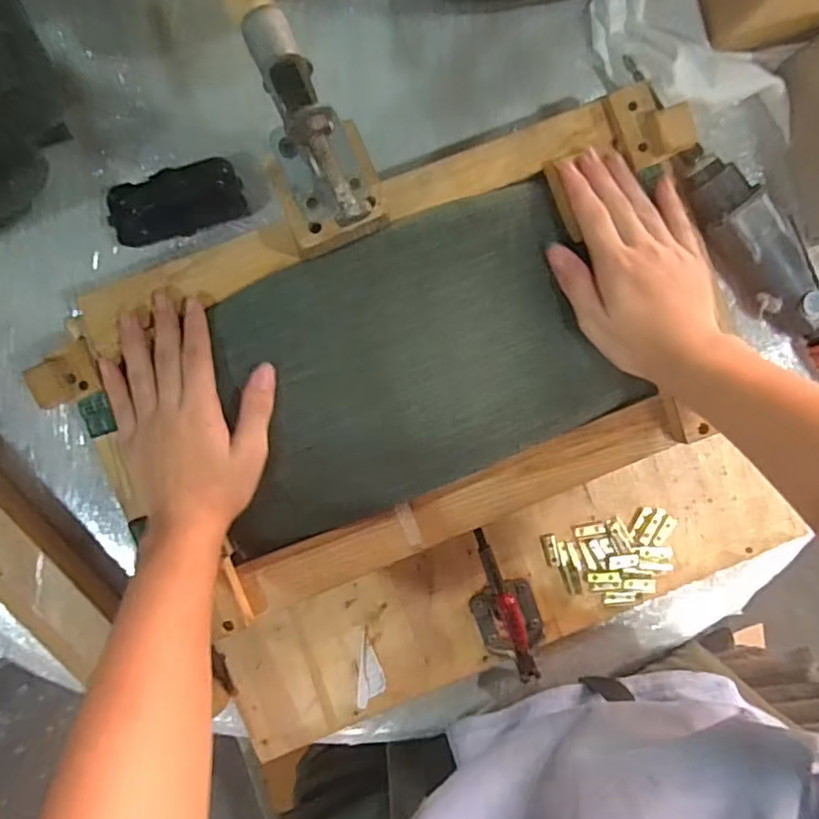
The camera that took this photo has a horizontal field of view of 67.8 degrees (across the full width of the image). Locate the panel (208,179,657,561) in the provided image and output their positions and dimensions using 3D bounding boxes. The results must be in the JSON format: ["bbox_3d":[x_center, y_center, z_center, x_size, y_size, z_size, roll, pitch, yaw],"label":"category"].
[{"bbox_3d":[-0.004,-0.036,0.469,0.310,0.030,0.194,-22,95,0],"label":"panel"}]

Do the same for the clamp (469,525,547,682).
[{"bbox_3d":[0.082,0.169,0.511,0.057,0.073,0.144,-18,94,0],"label":"clamp"}]

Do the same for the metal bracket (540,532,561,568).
[{"bbox_3d":[0.127,0.127,0.545,0.013,0.004,0.031,-14,94,-1],"label":"metal bracket"}]

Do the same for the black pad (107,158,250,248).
[{"bbox_3d":[-0.197,-0.176,0.518,0.108,0.024,0.050,-23,95,-13],"label":"black pad"}]

